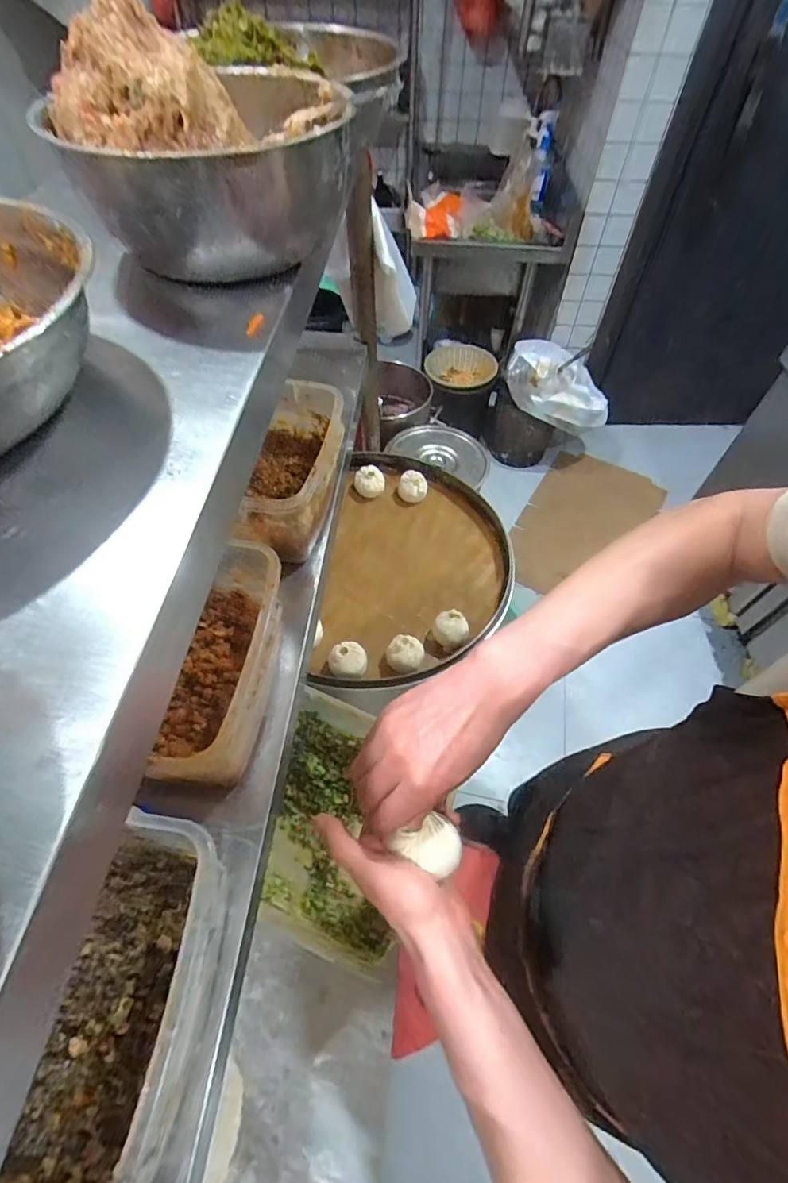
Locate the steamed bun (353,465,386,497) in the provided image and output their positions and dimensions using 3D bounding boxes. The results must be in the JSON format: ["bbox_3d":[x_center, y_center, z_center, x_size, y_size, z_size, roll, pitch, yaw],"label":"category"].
[{"bbox_3d":[-0.046,-0.209,0.940,0.059,0.036,0.048,4,56,2],"label":"steamed bun"}]

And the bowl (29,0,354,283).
[{"bbox_3d":[-0.127,-0.324,0.358,0.184,0.120,0.191,-12,57,-9],"label":"bowl"}]

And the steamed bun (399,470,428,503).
[{"bbox_3d":[0.037,-0.201,0.937,0.051,0.036,0.058,8,56,5],"label":"steamed bun"}]

